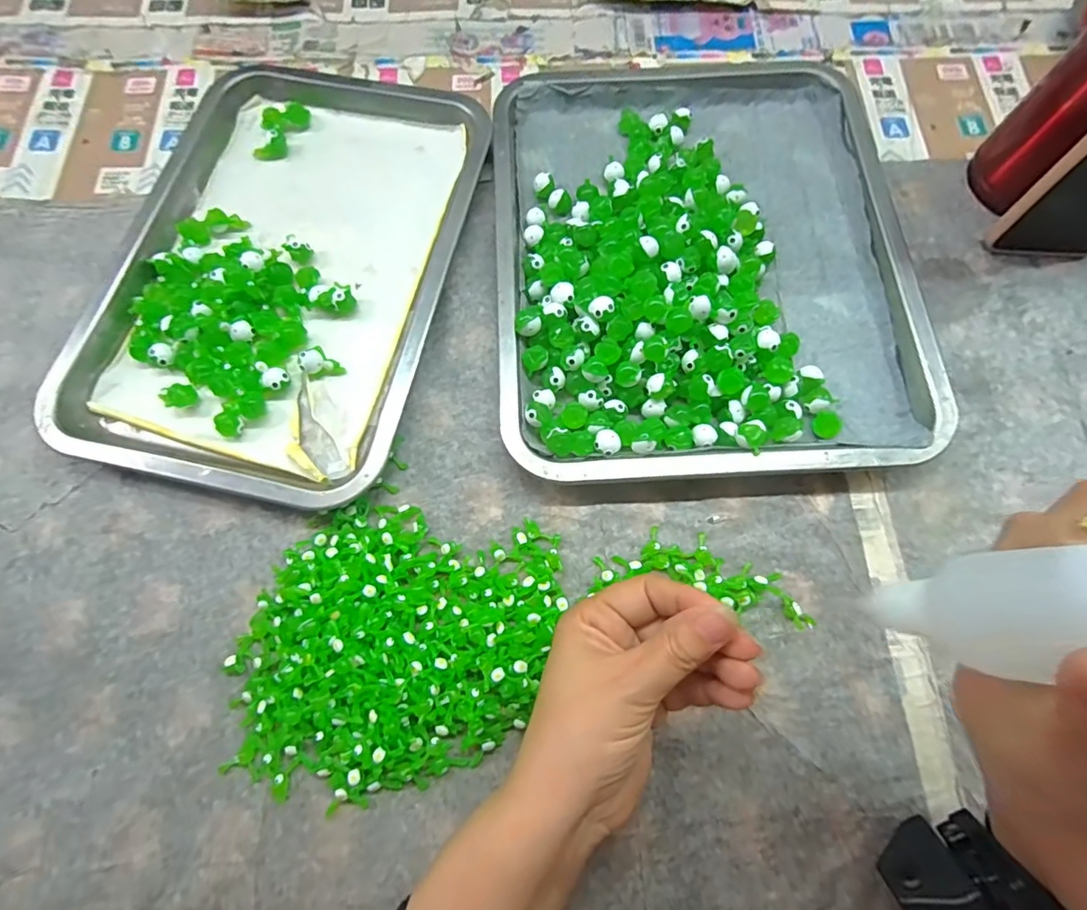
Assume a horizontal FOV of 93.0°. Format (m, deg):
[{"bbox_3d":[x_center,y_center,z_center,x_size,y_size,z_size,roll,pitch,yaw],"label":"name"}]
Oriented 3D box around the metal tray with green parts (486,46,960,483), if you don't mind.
[{"bbox_3d":[0.099,-0.140,0.338,0.266,0.032,0.322,-5,73,-2],"label":"metal tray with green parts"}]

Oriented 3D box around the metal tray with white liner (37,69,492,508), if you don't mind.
[{"bbox_3d":[-0.174,-0.130,0.344,0.221,0.019,0.311,12,73,4],"label":"metal tray with white liner"}]

